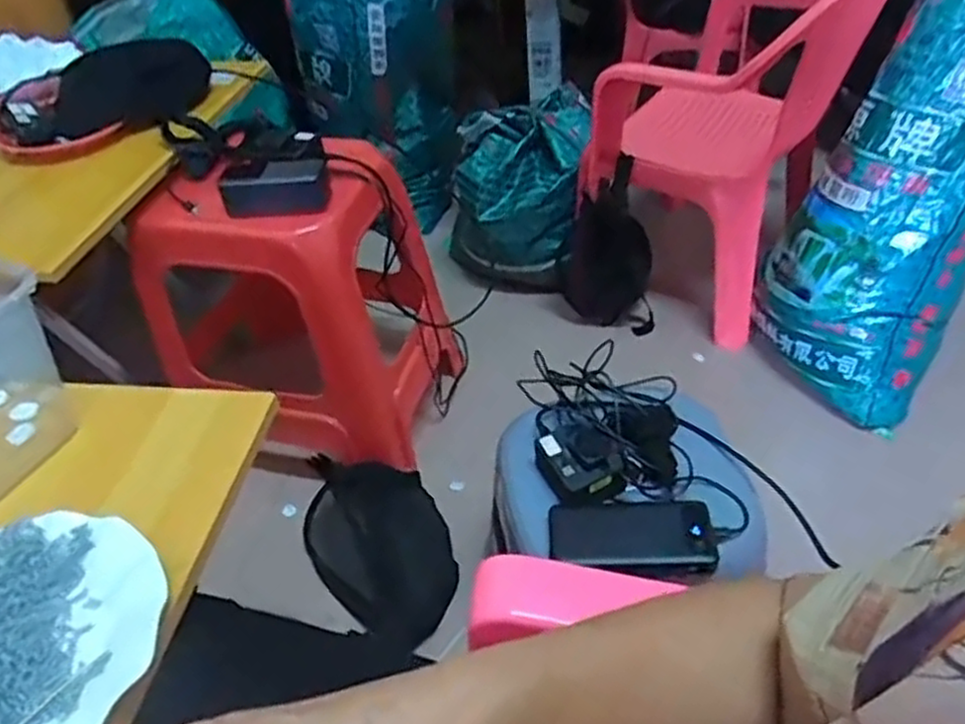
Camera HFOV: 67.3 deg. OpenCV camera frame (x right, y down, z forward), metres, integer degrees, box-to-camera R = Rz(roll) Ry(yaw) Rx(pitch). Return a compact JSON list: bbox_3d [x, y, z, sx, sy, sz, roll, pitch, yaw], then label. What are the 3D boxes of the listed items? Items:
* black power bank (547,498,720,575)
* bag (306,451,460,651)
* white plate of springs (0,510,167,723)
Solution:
[{"bbox_3d":[0.147,0.171,0.718,0.156,0.019,0.074,-1,44,6],"label":"black power bank"},{"bbox_3d":[-0.165,0.247,1.084,0.190,0.079,0.361,-28,48,-21],"label":"bag"},{"bbox_3d":[-0.297,0.177,0.460,0.169,0.017,0.181,-3,43,3],"label":"white plate of springs"}]

